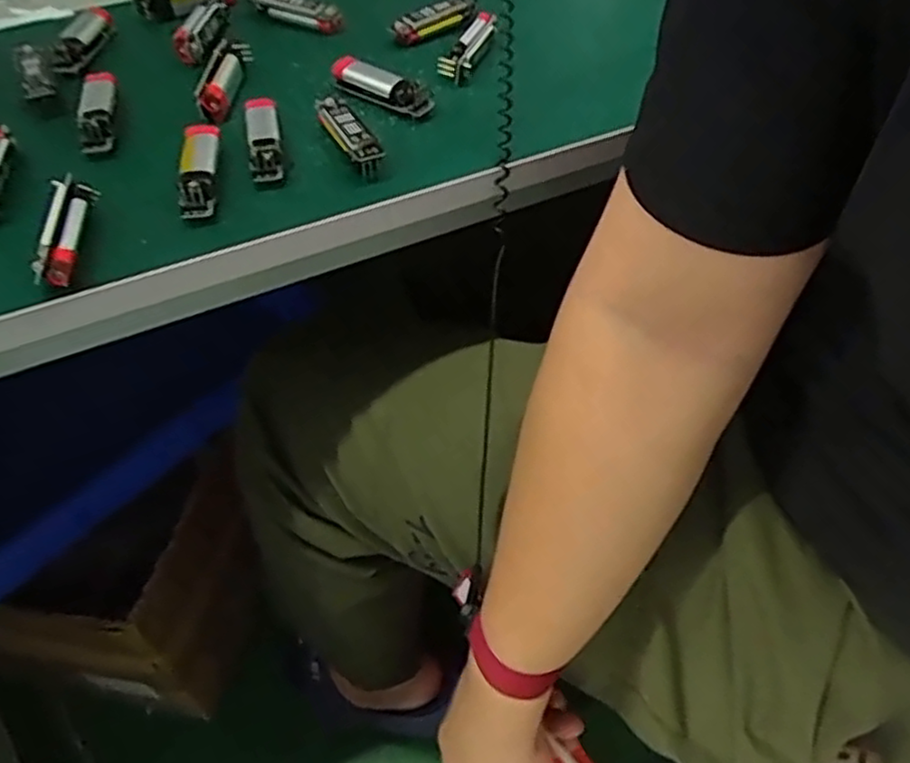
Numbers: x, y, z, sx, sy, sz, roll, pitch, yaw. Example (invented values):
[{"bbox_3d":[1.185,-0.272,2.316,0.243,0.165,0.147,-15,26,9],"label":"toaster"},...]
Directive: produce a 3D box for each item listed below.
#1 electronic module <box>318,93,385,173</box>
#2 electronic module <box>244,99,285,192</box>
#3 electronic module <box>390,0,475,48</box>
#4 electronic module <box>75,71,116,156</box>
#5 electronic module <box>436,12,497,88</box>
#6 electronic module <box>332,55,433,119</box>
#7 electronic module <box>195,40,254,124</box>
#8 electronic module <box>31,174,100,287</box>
[{"bbox_3d":[-0.058,-0.135,0.381,0.020,0.014,0.061,-18,53,-16],"label":"electronic module"},{"bbox_3d":[-0.100,-0.129,0.371,0.017,0.011,0.064,-9,64,-9],"label":"electronic module"},{"bbox_3d":[-0.013,-0.242,0.469,0.067,0.016,0.010,-36,59,-27],"label":"electronic module"},{"bbox_3d":[-0.194,-0.148,0.382,0.016,0.015,0.061,-10,51,-9],"label":"electronic module"},{"bbox_3d":[0.010,-0.210,0.444,0.018,0.019,0.064,18,52,13],"label":"electronic module"},{"bbox_3d":[-0.043,-0.173,0.411,0.060,0.018,0.013,23,54,17],"label":"electronic module"},{"bbox_3d":[-0.135,-0.179,0.413,0.018,0.015,0.071,2,50,0],"label":"electronic module"},{"bbox_3d":[-0.183,-0.072,0.329,0.020,0.016,0.065,-6,51,-7],"label":"electronic module"}]

